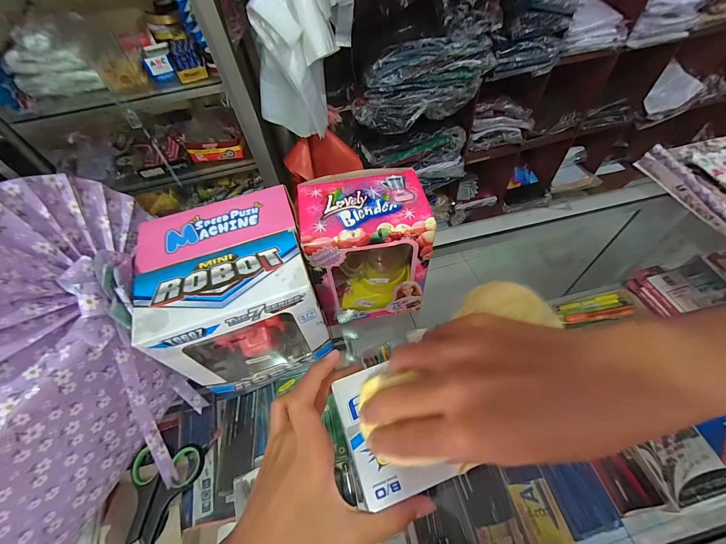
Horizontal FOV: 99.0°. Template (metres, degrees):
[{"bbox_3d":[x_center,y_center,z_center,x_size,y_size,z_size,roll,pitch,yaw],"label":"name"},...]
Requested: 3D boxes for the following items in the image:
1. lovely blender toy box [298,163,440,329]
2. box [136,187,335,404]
[{"bbox_3d":[0.003,-0.022,0.317,0.109,0.133,0.089,-10,56,-2],"label":"lovely blender toy box"},{"bbox_3d":[-0.108,0.021,0.287,0.127,0.127,0.129,-17,56,-7],"label":"box"}]

